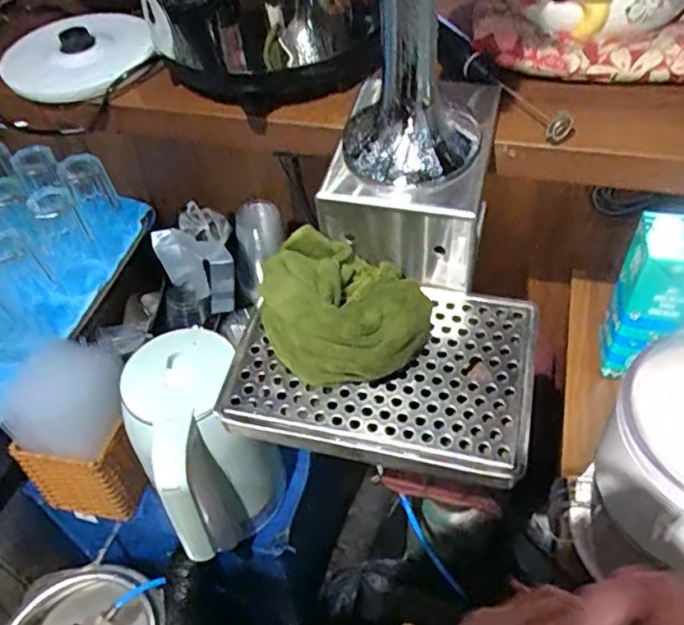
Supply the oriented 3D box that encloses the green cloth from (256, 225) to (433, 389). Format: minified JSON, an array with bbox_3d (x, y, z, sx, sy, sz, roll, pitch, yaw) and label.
[{"bbox_3d":[0.002,-0.007,0.501,0.132,0.057,0.127,-5,48,2],"label":"green cloth"}]

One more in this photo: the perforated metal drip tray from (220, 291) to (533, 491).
[{"bbox_3d":[0.033,0.044,0.506,0.232,0.027,0.155,8,50,12],"label":"perforated metal drip tray"}]

